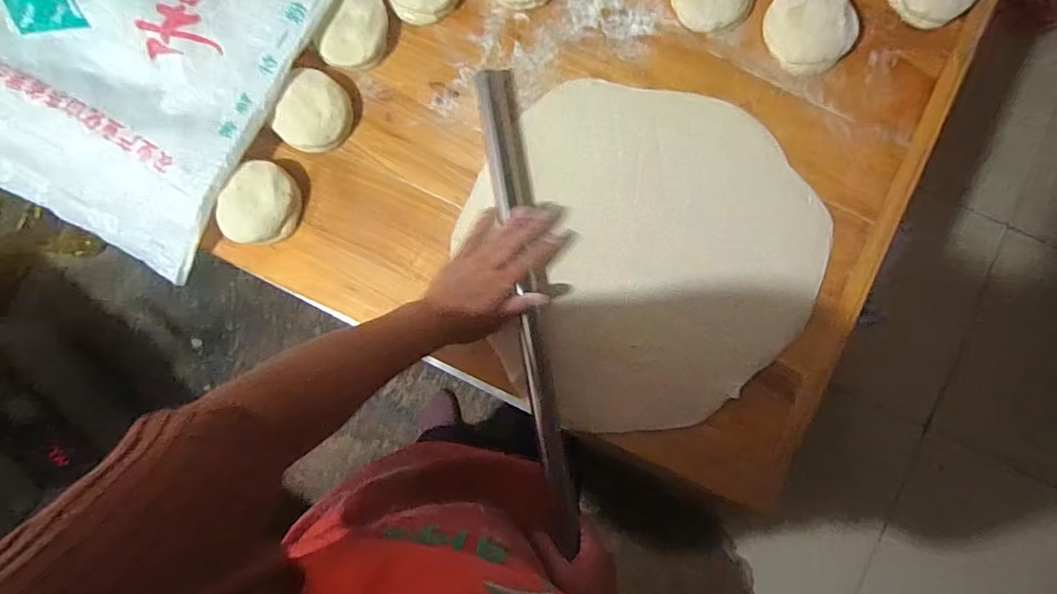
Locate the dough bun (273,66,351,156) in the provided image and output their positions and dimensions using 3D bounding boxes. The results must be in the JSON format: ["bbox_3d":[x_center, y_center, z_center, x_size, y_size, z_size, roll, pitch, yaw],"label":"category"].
[{"bbox_3d":[-0.256,-0.221,0.629,0.076,0.027,0.091,24,88,2],"label":"dough bun"}]

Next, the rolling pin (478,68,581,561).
[{"bbox_3d":[0.001,0.005,0.623,0.041,0.031,0.560,-9,86,0],"label":"rolling pin"}]

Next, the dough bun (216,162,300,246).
[{"bbox_3d":[-0.319,-0.110,0.621,0.081,0.029,0.095,20,88,2],"label":"dough bun"}]

